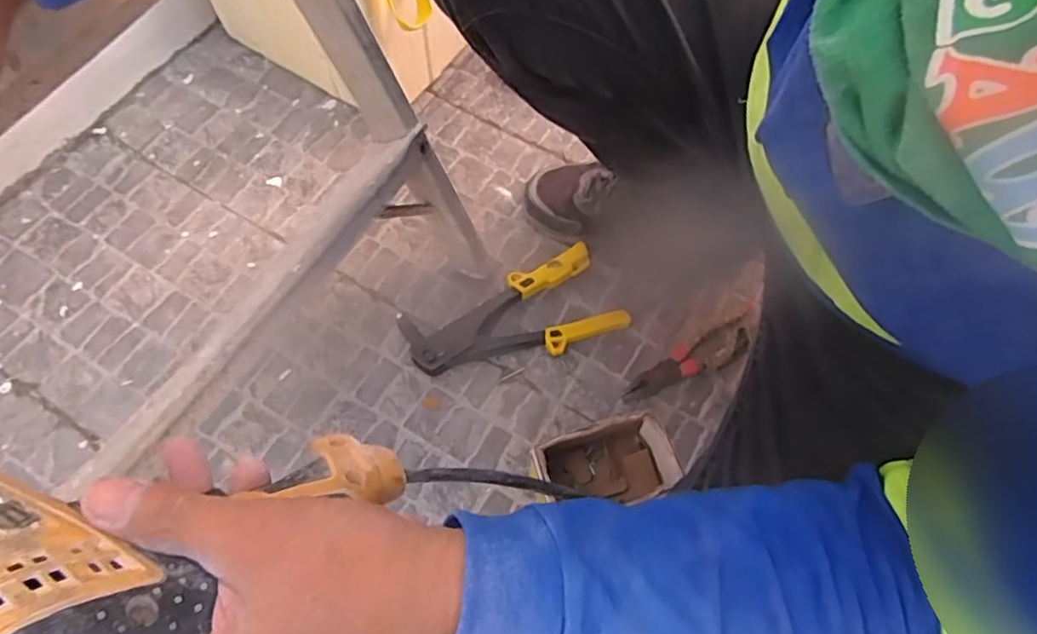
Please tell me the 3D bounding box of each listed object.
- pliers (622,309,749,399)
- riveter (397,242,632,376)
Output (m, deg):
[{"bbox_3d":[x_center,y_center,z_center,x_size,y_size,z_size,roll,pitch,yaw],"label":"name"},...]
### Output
[{"bbox_3d":[0.205,0.050,0.738,0.181,0.023,0.045,-25,69,-14],"label":"pliers"},{"bbox_3d":[-0.006,0.003,0.745,0.247,0.030,0.112,-21,68,-12],"label":"riveter"}]

